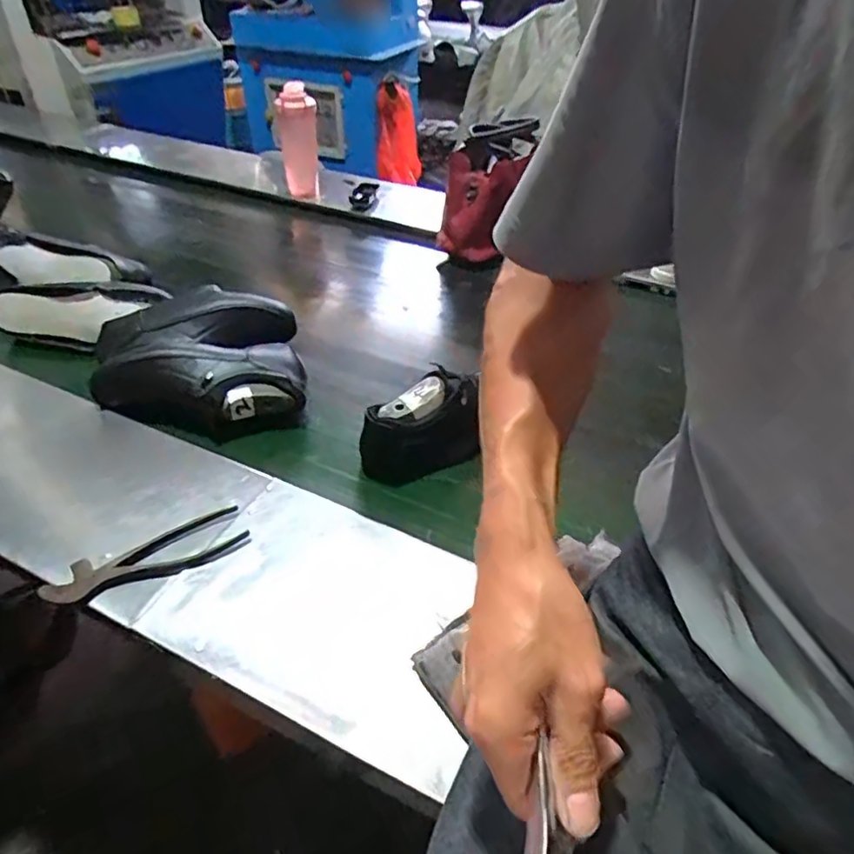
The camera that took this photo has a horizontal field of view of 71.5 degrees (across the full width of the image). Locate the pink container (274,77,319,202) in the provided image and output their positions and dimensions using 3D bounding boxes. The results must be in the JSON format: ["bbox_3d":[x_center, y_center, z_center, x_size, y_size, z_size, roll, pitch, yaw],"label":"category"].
[{"bbox_3d":[-0.295,-0.655,1.385,0.079,0.271,0.105,-2,63,-4],"label":"pink container"}]

